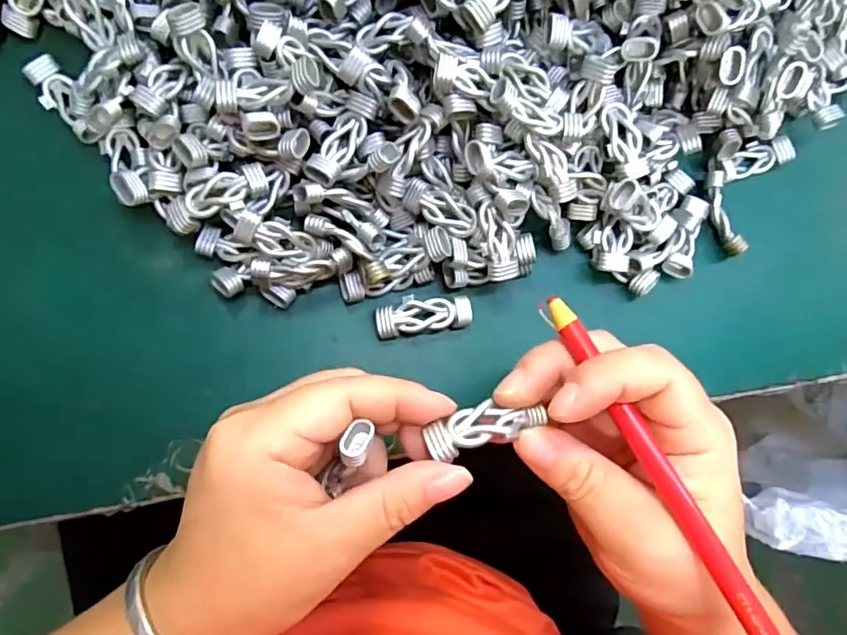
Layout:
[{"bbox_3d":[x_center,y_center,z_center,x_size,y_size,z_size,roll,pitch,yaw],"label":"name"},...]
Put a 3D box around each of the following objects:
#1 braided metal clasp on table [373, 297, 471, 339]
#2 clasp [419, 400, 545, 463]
[{"bbox_3d":[0.000,0.000,0.275,0.045,0.010,0.015,-9,85,-8],"label":"braided metal clasp on table"},{"bbox_3d":[0.023,0.039,0.207,0.043,0.007,0.015,-14,85,-10],"label":"clasp"}]

